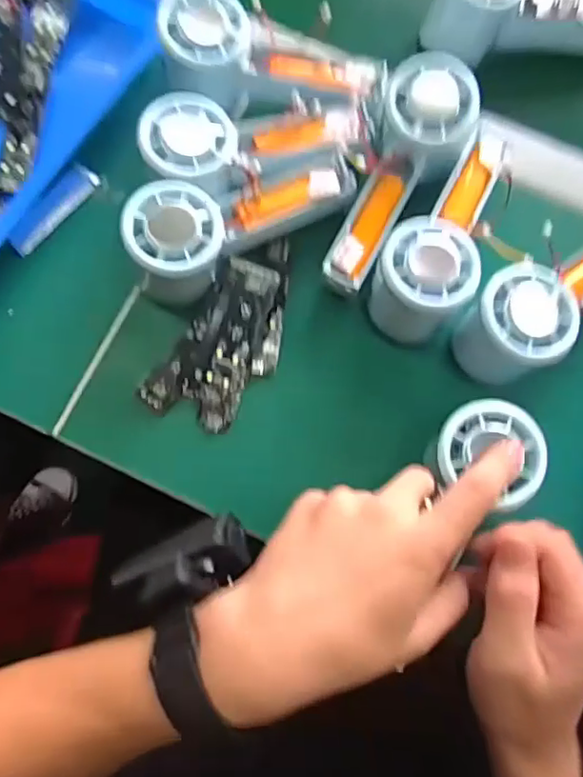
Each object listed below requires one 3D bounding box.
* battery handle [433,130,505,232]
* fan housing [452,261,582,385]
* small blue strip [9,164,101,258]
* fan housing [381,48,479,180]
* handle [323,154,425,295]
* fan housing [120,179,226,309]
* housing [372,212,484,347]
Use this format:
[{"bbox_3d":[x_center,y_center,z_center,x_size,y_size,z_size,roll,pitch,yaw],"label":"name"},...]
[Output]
[{"bbox_3d":[0.120,-0.138,0.390,0.026,0.015,0.078,27,77,5],"label":"battery handle"},{"bbox_3d":[0.136,-0.038,0.361,0.057,0.057,0.056,0,77,-2],"label":"fan housing"},{"bbox_3d":[-0.161,-0.121,0.406,0.017,0.010,0.074,35,78,6],"label":"small blue strip"},{"bbox_3d":[0.090,-0.174,0.389,0.060,0.049,0.064,0,77,-2],"label":"fan housing"},{"bbox_3d":[0.051,-0.108,0.381,0.027,0.020,0.097,27,77,5],"label":"handle"},{"bbox_3d":[-0.072,-0.085,0.371,0.063,0.062,0.059,-4,77,-3],"label":"fan housing"},{"bbox_3d":[0.079,-0.065,0.379,0.056,0.078,0.058,0,77,-2],"label":"housing"}]

